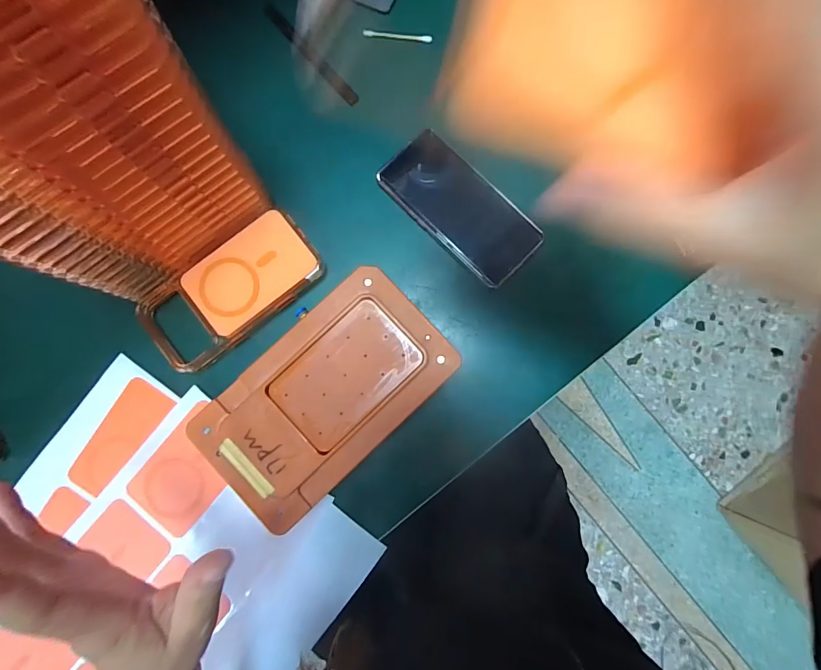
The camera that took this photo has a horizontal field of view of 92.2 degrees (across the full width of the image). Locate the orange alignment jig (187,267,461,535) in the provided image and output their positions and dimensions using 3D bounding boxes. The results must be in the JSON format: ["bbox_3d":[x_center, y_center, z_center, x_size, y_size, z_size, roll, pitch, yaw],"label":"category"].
[{"bbox_3d":[-0.066,0.047,0.308,0.196,0.011,0.113,-44,87,-3],"label":"orange alignment jig"}]

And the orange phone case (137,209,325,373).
[{"bbox_3d":[-0.163,-0.041,0.363,0.162,0.019,0.076,-35,87,-3],"label":"orange phone case"}]

